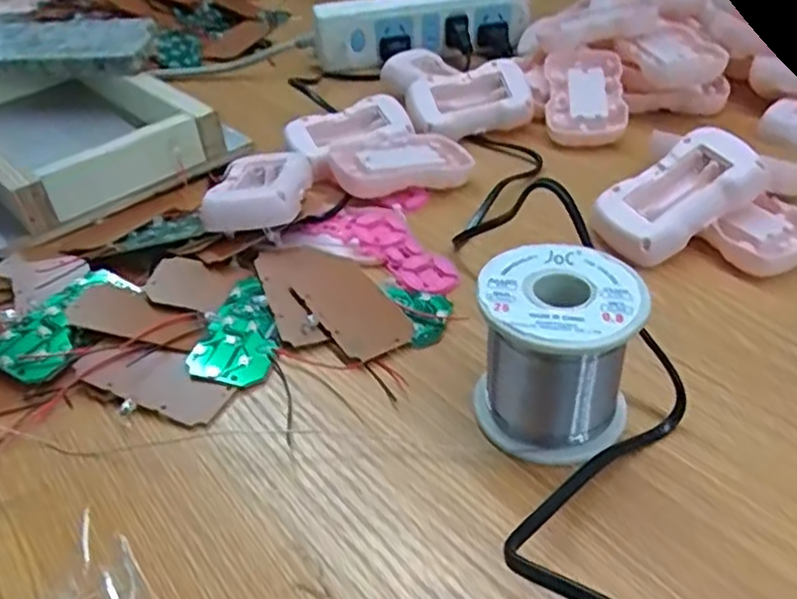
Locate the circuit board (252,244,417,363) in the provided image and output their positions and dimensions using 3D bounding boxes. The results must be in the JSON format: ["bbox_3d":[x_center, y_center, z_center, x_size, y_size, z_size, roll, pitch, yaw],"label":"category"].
[{"bbox_3d":[-0.038,0.000,0.365,0.056,0.007,0.097,-15,41,-23],"label":"circuit board"}]

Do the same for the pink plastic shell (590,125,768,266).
[{"bbox_3d":[0.149,-0.056,0.383,0.084,0.014,0.048,-35,59,1],"label":"pink plastic shell"}]

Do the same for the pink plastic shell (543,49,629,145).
[{"bbox_3d":[0.133,-0.146,0.512,0.053,0.019,0.088,0,56,9],"label":"pink plastic shell"}]

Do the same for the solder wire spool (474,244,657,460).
[{"bbox_3d":[0.063,0.021,0.285,0.059,0.063,0.059,6,39,12],"label":"solder wire spool"}]

